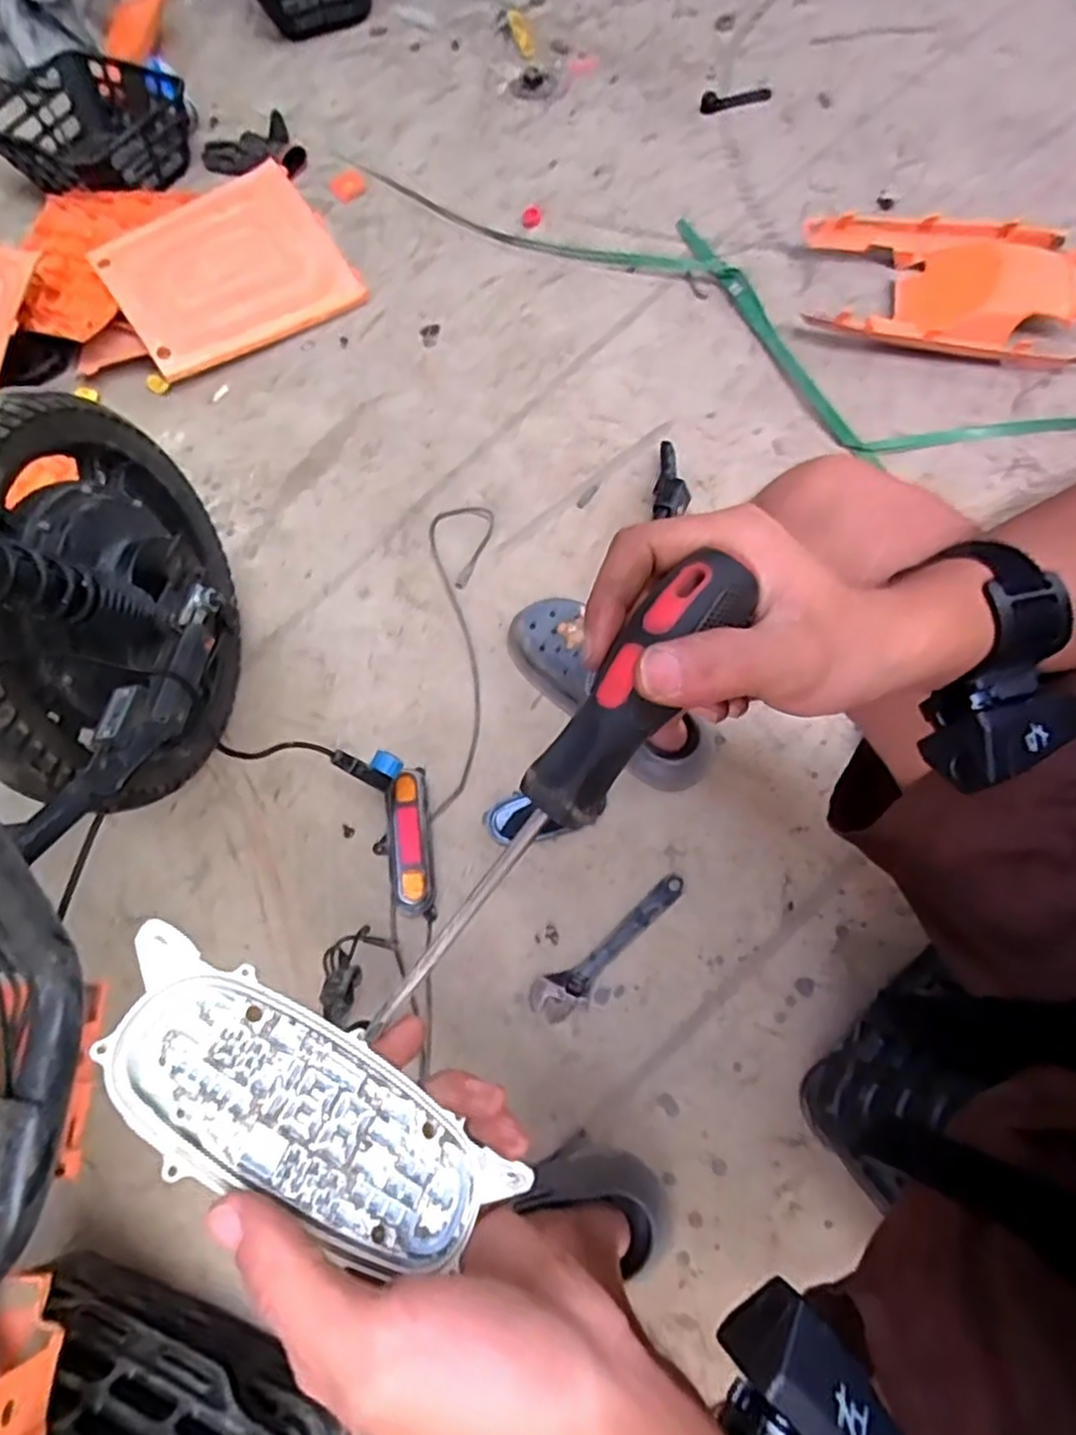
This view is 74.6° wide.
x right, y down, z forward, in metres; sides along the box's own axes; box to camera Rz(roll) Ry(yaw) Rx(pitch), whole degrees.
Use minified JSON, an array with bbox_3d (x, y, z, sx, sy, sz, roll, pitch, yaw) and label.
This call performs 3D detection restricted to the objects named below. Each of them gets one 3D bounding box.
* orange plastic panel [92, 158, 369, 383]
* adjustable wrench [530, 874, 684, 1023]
[{"bbox_3d":[-0.479,-0.687,1.088,0.326,0.021,0.263,-33,90,-10],"label":"orange plastic panel"},{"bbox_3d":[0.073,0.226,0.708,0.191,0.010,0.040,-40,71,-12],"label":"adjustable wrench"}]

